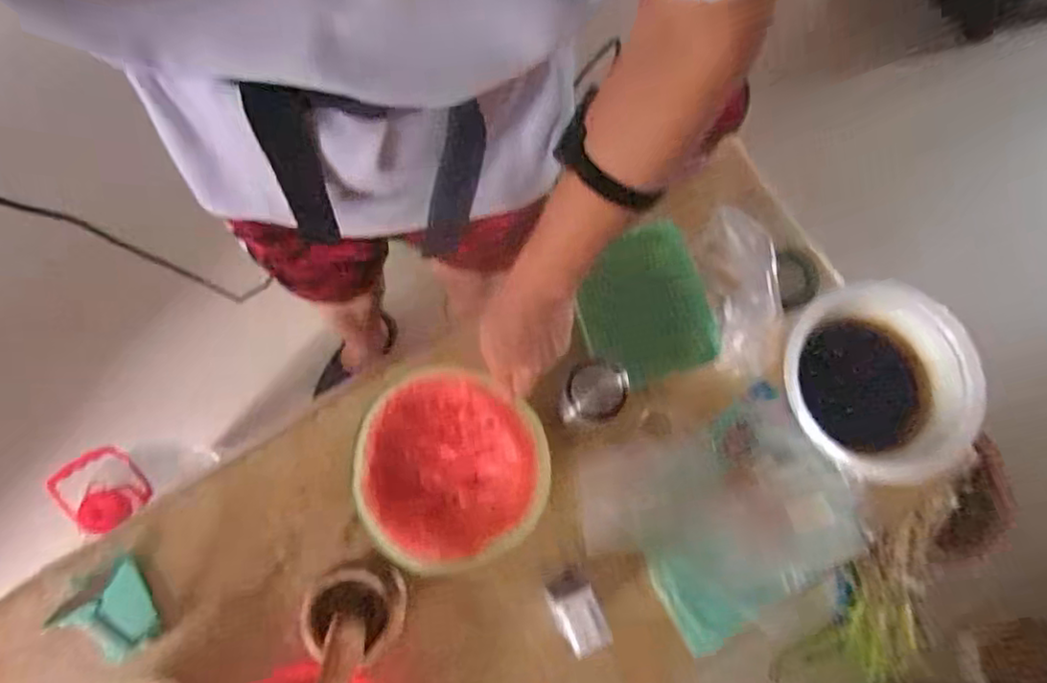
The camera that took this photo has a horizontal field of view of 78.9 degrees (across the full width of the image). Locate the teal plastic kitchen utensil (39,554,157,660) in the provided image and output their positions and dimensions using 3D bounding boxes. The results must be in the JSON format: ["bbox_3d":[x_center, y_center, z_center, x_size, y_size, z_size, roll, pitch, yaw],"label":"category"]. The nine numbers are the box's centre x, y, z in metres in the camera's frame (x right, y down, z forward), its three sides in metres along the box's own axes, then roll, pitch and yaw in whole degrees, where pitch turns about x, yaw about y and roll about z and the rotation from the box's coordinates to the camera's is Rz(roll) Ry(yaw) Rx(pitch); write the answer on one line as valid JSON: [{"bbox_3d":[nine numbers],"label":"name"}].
[{"bbox_3d":[-0.466,0.303,0.712,0.070,0.078,0.104,-41,80,-10],"label":"teal plastic kitchen utensil"}]

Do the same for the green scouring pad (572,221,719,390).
[{"bbox_3d":[0.150,-0.044,0.824,0.157,0.007,0.193,-21,76,16],"label":"green scouring pad"}]

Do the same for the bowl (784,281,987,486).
[{"bbox_3d":[0.439,0.063,0.826,0.230,0.124,0.244,0,76,-1],"label":"bowl"}]

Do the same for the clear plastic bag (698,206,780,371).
[{"bbox_3d":[0.267,-0.073,0.790,0.080,0.038,0.203,-1,76,-1],"label":"clear plastic bag"}]

